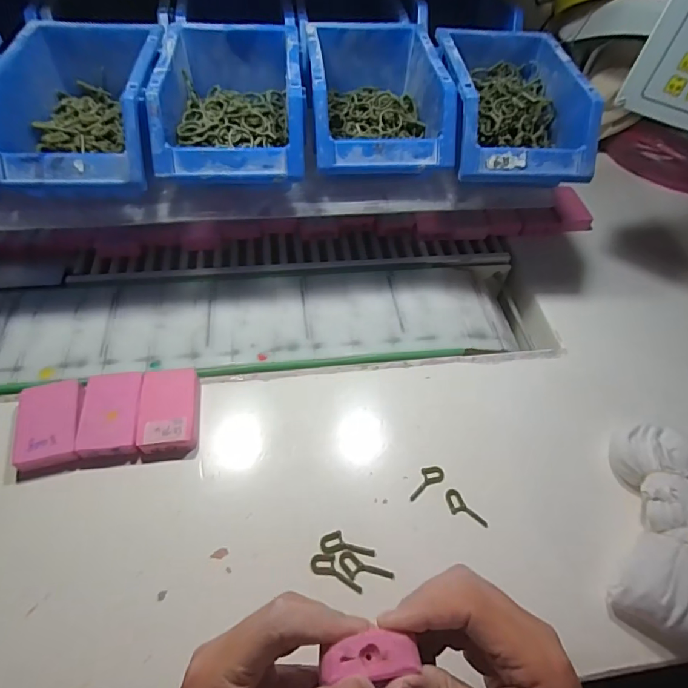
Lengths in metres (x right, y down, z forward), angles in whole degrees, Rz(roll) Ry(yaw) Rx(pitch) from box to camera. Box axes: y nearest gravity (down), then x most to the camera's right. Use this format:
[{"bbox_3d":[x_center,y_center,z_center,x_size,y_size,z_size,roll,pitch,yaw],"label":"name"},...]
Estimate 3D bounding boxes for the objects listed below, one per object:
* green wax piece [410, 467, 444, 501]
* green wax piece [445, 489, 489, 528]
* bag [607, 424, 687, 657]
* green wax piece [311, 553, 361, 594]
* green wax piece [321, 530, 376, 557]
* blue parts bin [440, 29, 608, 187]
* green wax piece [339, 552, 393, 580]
[{"bbox_3d":[0.065,0.112,0.370,0.037,0.004,0.015,-28,61,-22],"label":"green wax piece"},{"bbox_3d":[0.096,0.132,0.357,0.015,0.004,0.038,-35,63,-26],"label":"green wax piece"},{"bbox_3d":[0.254,0.136,0.335,0.092,0.044,0.161,19,55,9],"label":"bag"},{"bbox_3d":[-0.004,0.165,0.328,0.040,0.004,0.016,19,55,10],"label":"green wax piece"},{"bbox_3d":[0.003,0.149,0.337,0.040,0.004,0.016,8,54,2],"label":"green wax piece"},{"bbox_3d":[0.158,-0.233,0.435,0.120,0.058,0.172,-1,54,-5],"label":"blue parts bin"},{"bbox_3d":[0.015,0.164,0.326,0.040,0.004,0.015,20,55,10],"label":"green wax piece"}]

